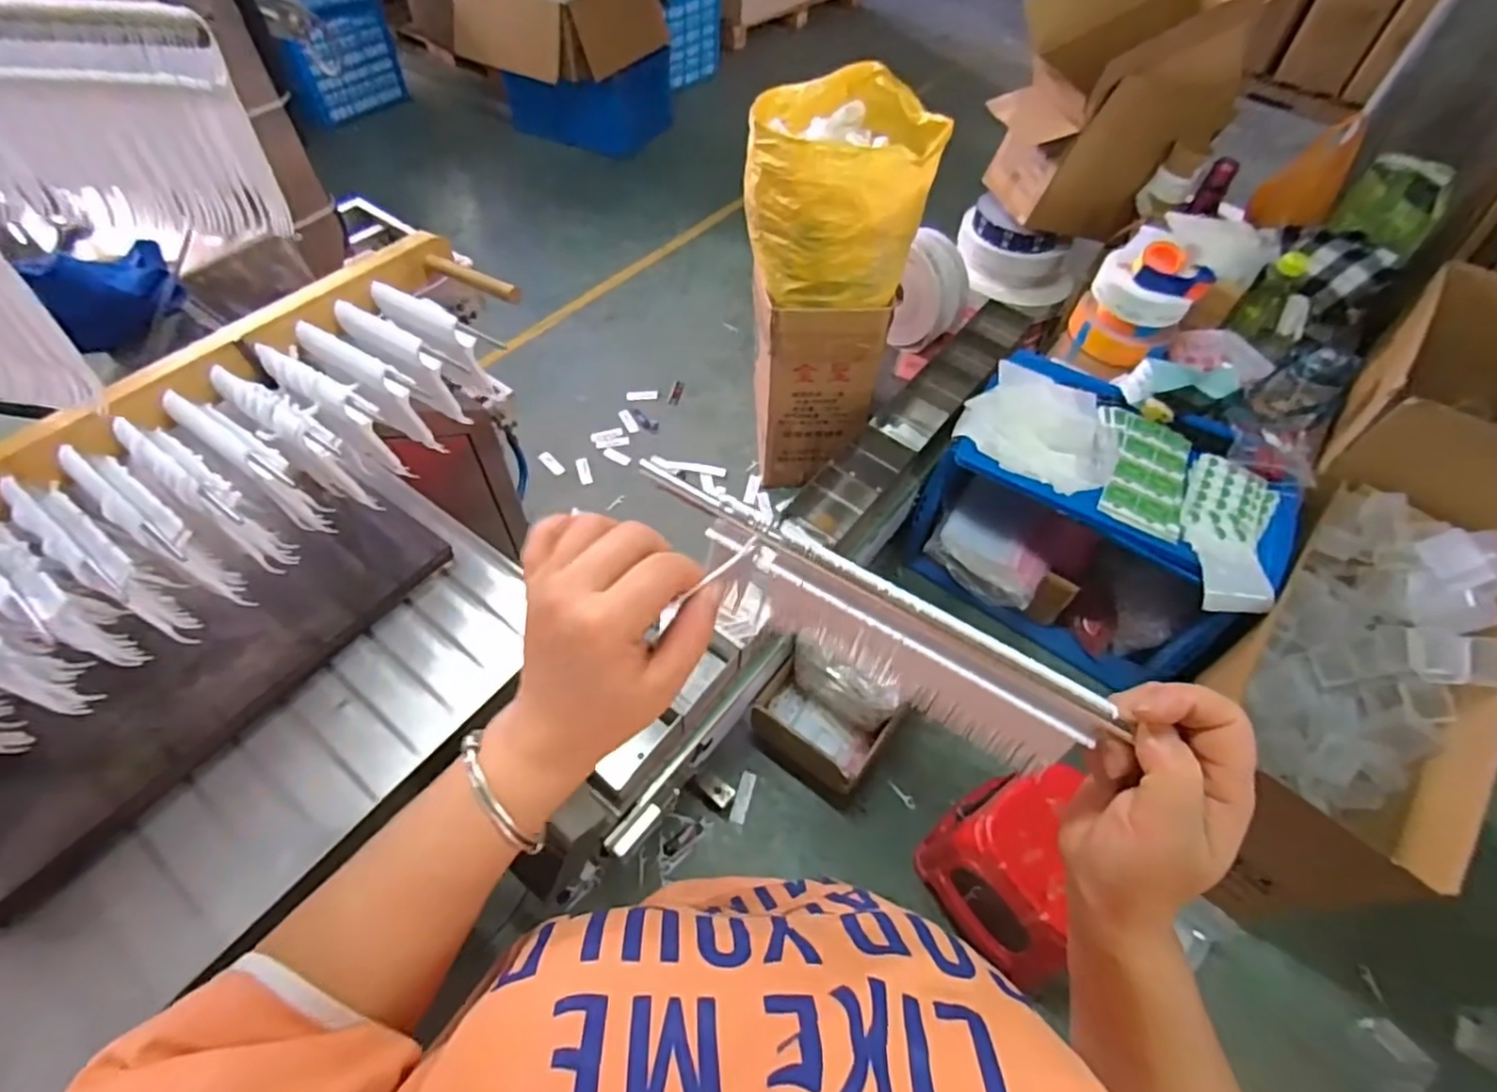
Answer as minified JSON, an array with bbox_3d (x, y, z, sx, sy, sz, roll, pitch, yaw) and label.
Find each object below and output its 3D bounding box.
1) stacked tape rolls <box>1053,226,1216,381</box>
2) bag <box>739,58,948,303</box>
[{"bbox_3d":[0.898,-0.561,1.568,0.226,0.299,0.232,29,59,17],"label":"stacked tape rolls"},{"bbox_3d":[0.189,-0.751,1.406,0.368,0.286,0.425,10,55,5],"label":"bag"}]

